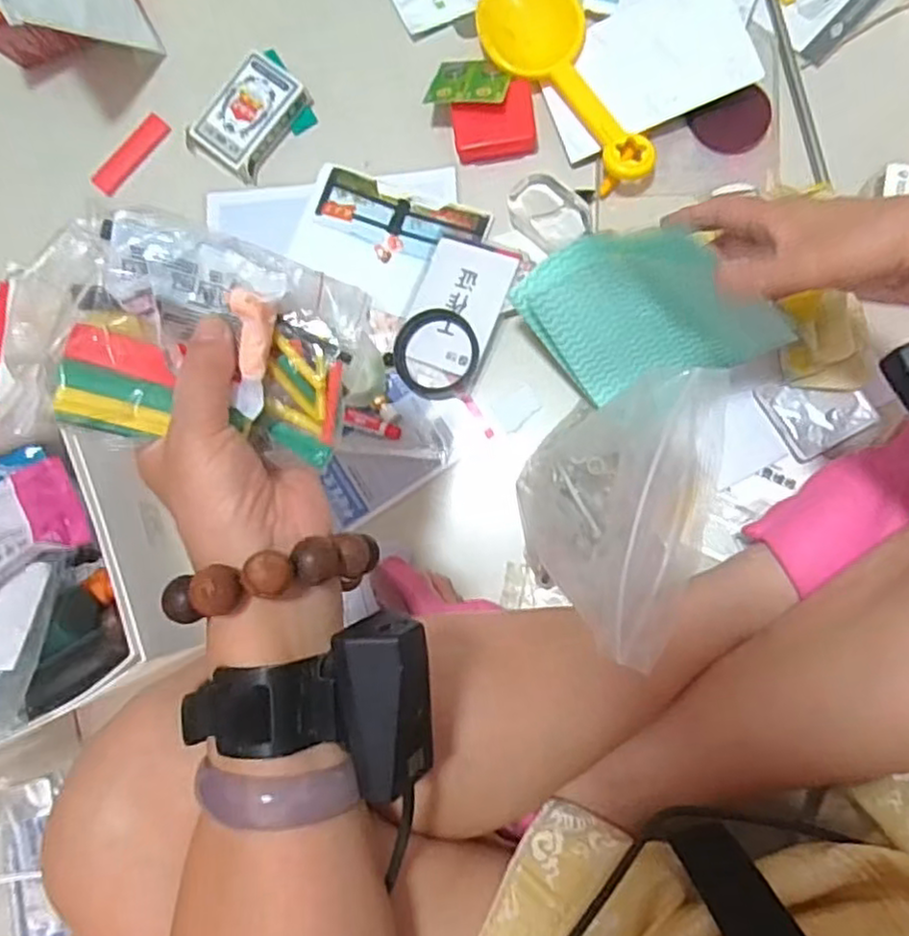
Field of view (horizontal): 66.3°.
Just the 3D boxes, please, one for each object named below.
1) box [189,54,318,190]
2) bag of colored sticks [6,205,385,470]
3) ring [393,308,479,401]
[{"bbox_3d":[-0.168,-0.288,0.573,0.066,0.022,0.093,39,89,9],"label":"box"},{"bbox_3d":[-0.120,-0.060,0.310,0.148,0.052,0.096,5,84,7],"label":"bag of colored sticks"},{"bbox_3d":[-0.014,-0.088,0.535,0.065,0.009,0.067,-1,84,7],"label":"ring"}]

